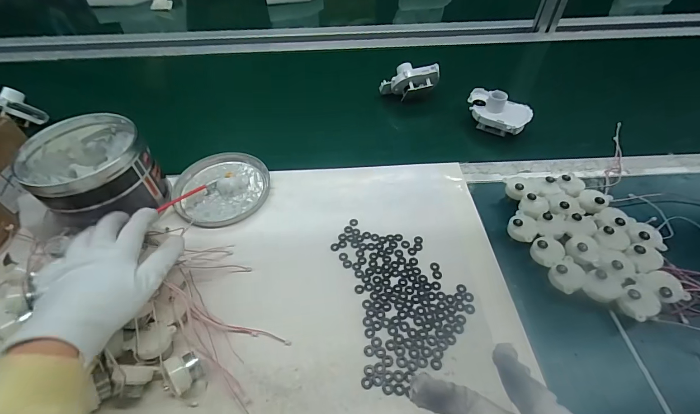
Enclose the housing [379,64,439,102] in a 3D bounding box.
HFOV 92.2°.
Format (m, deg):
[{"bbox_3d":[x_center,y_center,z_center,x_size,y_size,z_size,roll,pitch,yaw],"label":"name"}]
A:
[{"bbox_3d":[0.105,-0.225,0.601,0.104,0.046,0.047,-9,48,18],"label":"housing"}]

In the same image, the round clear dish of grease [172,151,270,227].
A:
[{"bbox_3d":[-0.183,-0.030,0.478,0.130,0.015,0.126,-2,50,2],"label":"round clear dish of grease"}]

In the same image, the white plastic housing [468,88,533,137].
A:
[{"bbox_3d":[0.238,-0.154,0.543,0.096,0.055,0.068,22,54,20],"label":"white plastic housing"}]

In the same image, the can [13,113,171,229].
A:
[{"bbox_3d":[-0.321,-0.043,0.431,0.120,0.105,0.130,-1,49,1],"label":"can"}]

